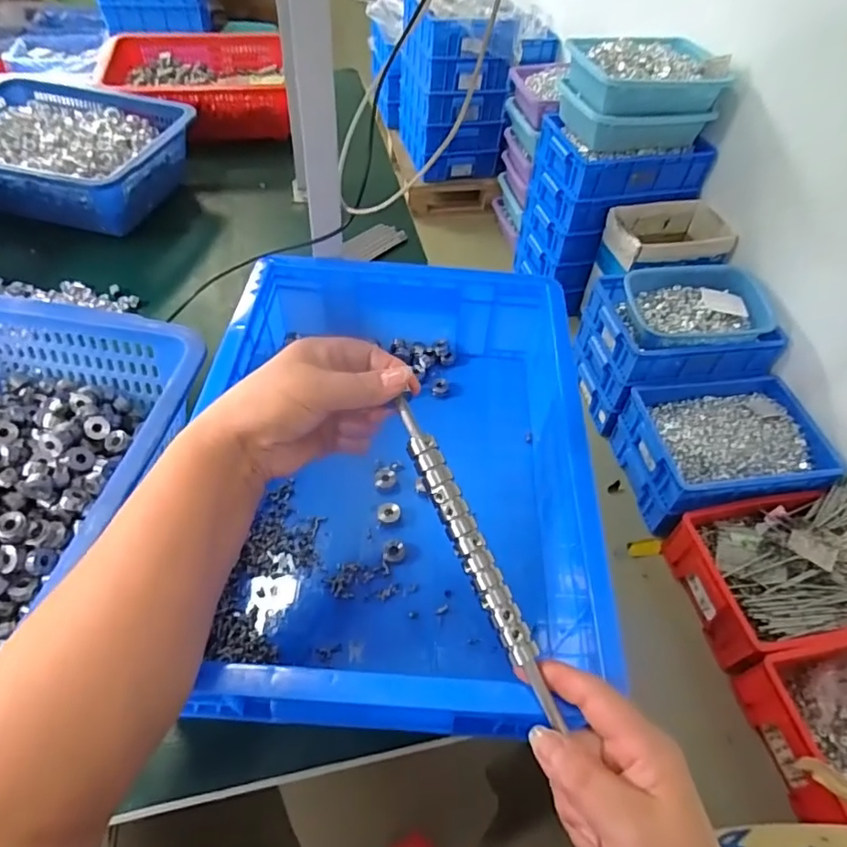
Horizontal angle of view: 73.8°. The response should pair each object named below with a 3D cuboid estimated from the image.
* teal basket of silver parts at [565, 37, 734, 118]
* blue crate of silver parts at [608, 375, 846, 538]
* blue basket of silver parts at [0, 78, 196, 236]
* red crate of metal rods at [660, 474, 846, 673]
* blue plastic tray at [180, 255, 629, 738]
[{"bbox_3d":[0.593,-0.958,1.539,0.389,0.107,0.295,-14,53,-16],"label":"teal basket of silver parts"},{"bbox_3d":[0.745,0.064,1.422,0.452,0.173,0.340,-8,52,-12],"label":"blue crate of silver parts"},{"bbox_3d":[-0.490,-0.367,0.771,0.306,0.087,0.234,10,51,3],"label":"blue basket of silver parts"},{"bbox_3d":[0.819,0.313,1.223,0.474,0.174,0.324,-9,52,-12],"label":"red crate of metal rods"},{"bbox_3d":[-0.024,0.029,0.479,0.291,0.114,0.402,5,51,-1],"label":"blue plastic tray"}]

